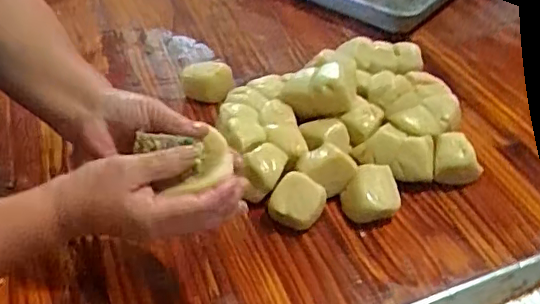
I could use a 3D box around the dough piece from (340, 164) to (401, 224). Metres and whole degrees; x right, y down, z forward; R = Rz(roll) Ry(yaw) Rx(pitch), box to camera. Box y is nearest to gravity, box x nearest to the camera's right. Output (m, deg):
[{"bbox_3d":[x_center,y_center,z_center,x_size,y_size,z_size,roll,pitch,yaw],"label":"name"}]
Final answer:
[{"bbox_3d":[0.113,0.048,0.652,0.059,0.042,0.052,-10,44,-8],"label":"dough piece"}]

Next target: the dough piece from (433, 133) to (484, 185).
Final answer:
[{"bbox_3d":[0.223,0.011,0.687,0.061,0.038,0.057,0,44,3],"label":"dough piece"}]

